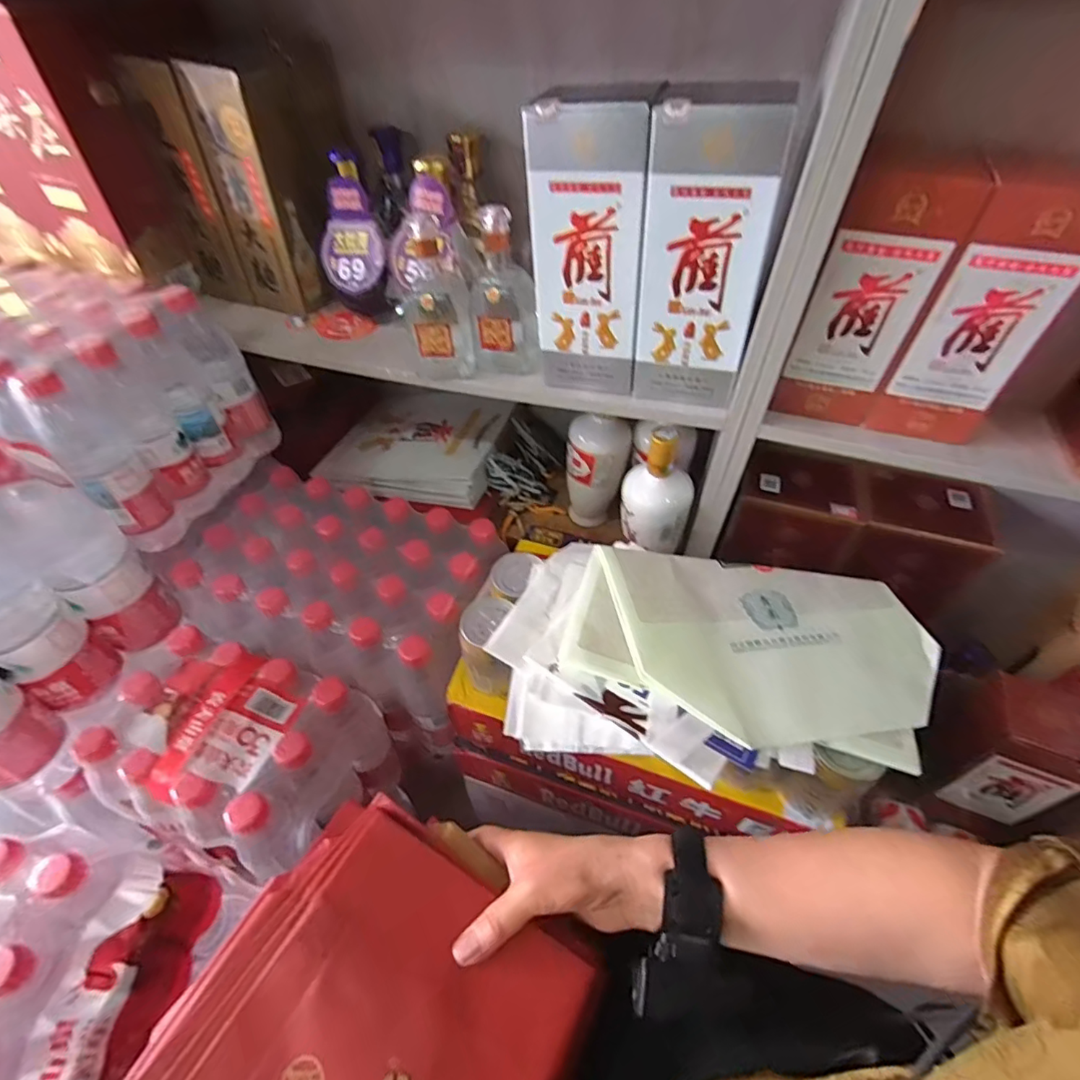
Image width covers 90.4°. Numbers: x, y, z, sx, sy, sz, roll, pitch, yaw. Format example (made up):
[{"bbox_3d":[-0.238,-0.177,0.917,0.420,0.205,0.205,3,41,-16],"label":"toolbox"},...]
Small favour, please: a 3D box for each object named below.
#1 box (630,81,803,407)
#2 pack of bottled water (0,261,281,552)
[{"bbox_3d":[0.152,-0.257,0.490,0.106,0.235,0.087,17,52,14],"label":"box"},{"bbox_3d":[-0.548,-0.173,0.645,0.318,0.217,0.250,19,52,15],"label":"pack of bottled water"}]

